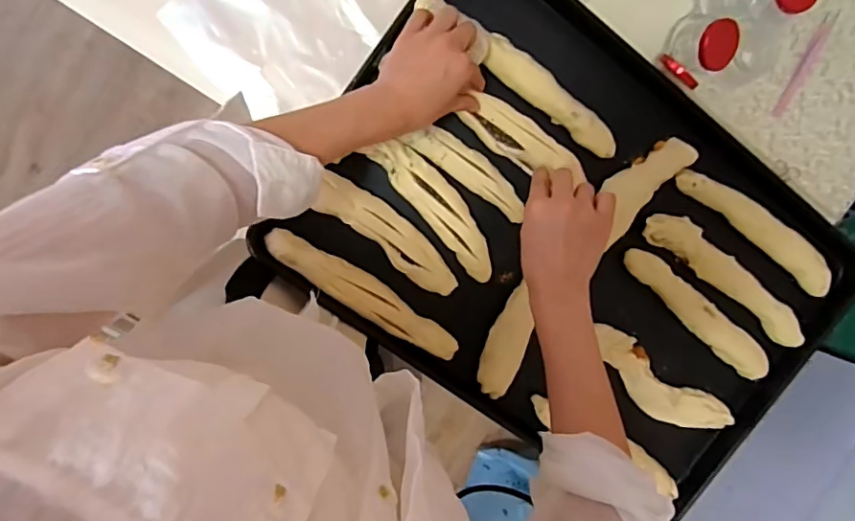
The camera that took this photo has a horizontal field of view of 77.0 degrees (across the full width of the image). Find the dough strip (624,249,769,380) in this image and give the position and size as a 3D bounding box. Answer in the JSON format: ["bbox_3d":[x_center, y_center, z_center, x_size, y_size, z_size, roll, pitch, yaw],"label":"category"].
[{"bbox_3d":[0.311,0.064,0.612,0.220,0.018,0.034,40,92,-11],"label":"dough strip"}]

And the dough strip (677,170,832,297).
[{"bbox_3d":[0.375,-0.031,0.598,0.229,0.021,0.032,33,94,-11],"label":"dough strip"}]

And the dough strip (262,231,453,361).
[{"bbox_3d":[-0.066,0.037,0.568,0.226,0.011,0.040,35,93,-11],"label":"dough strip"}]

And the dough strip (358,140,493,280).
[{"bbox_3d":[0.014,-0.055,0.563,0.045,0.015,0.177,-41,101,1],"label":"dough strip"}]

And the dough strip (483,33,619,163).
[{"bbox_3d":[0.131,-0.168,0.562,0.170,0.017,0.034,36,93,-11],"label":"dough strip"}]

